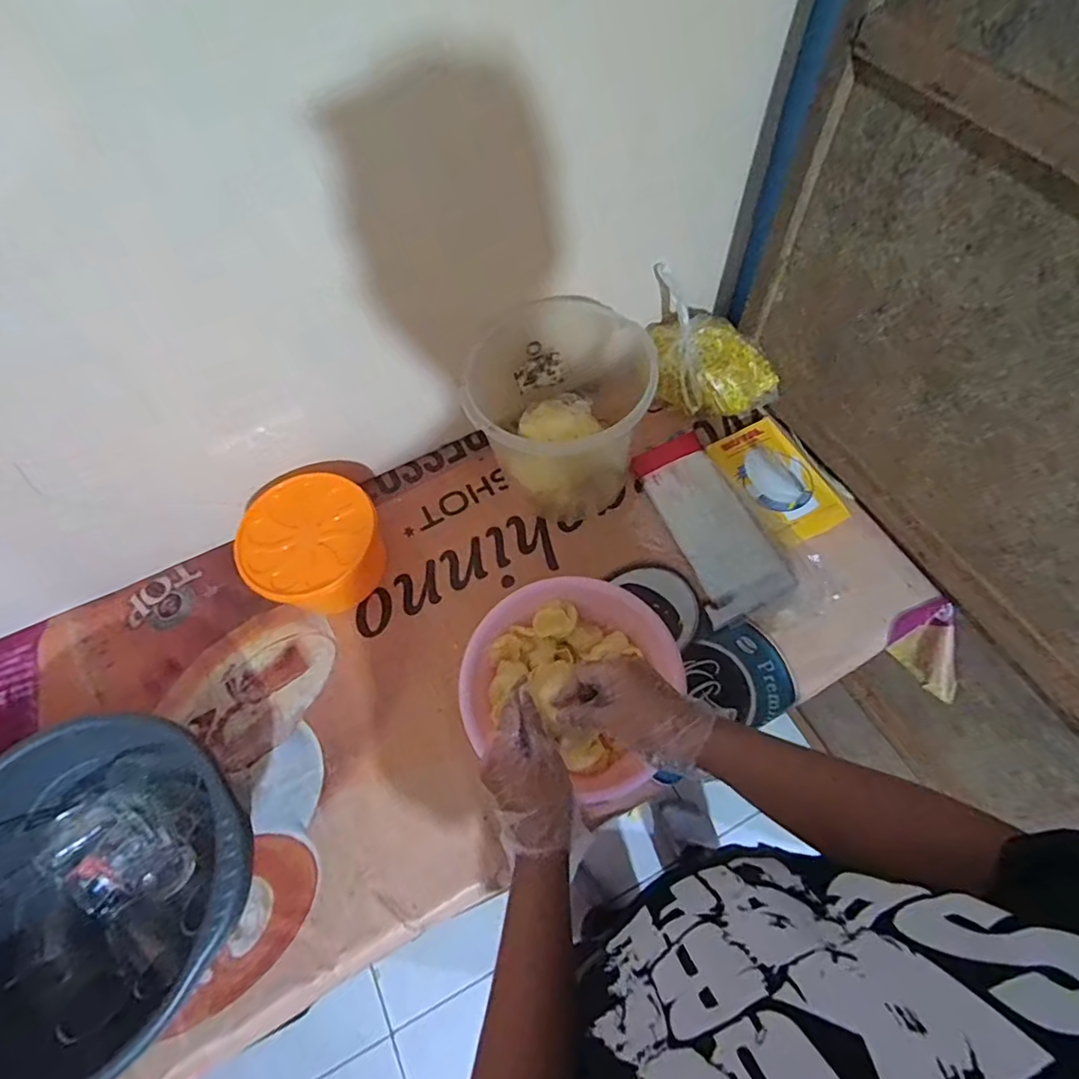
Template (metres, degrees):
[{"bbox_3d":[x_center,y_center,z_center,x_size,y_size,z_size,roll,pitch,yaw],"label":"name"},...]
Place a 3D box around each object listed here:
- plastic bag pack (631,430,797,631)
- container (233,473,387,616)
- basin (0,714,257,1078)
[{"bbox_3d":[0.260,-0.028,0.859,0.132,0.034,0.285,-20,64,-6],"label":"plastic bag pack"},{"bbox_3d":[-0.333,0.015,0.850,0.185,0.115,0.187,-1,63,3],"label":"container"},{"bbox_3d":[-0.490,0.400,0.638,0.352,0.162,0.329,-1,63,3],"label":"basin"}]

